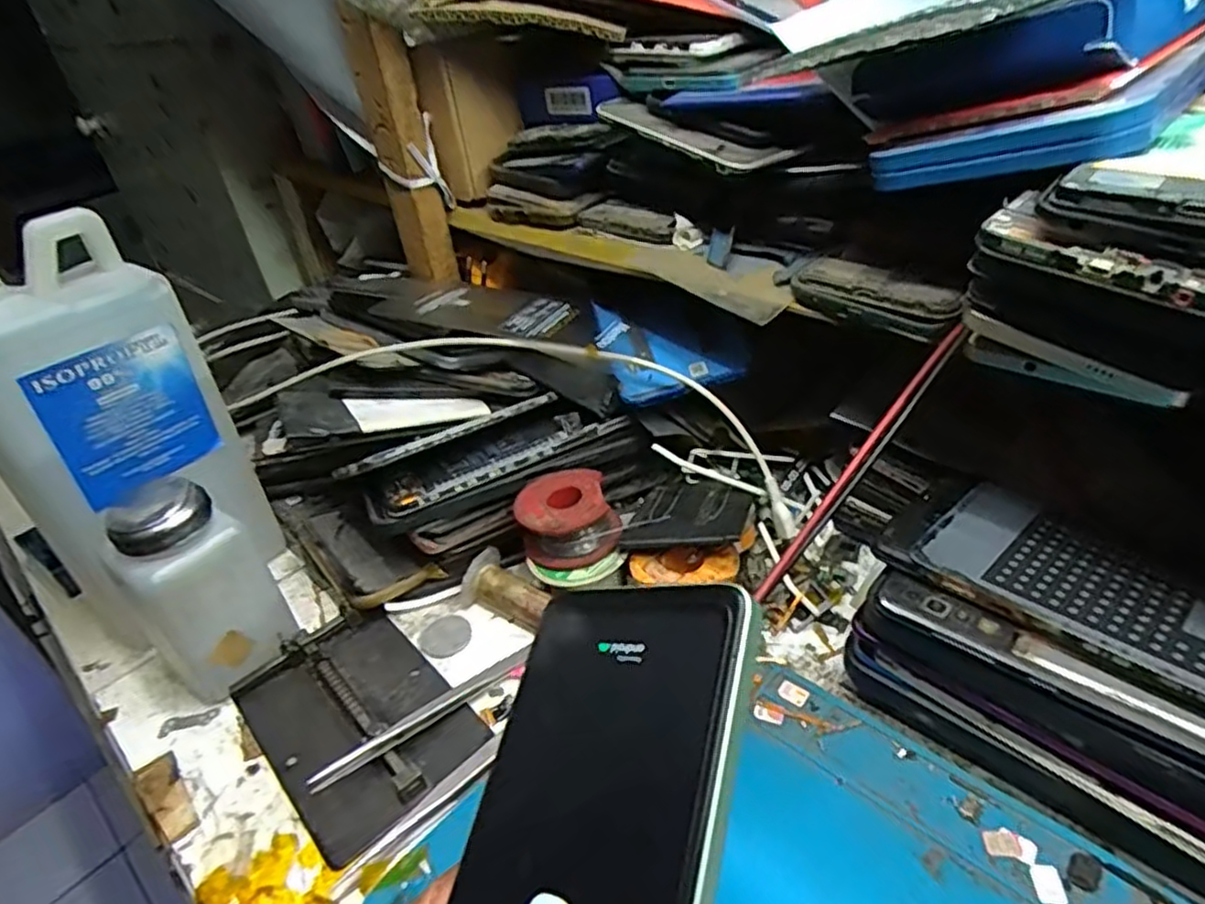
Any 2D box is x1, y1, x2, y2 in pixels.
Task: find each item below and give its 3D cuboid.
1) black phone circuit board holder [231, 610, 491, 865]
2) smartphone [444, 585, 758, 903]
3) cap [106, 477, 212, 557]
[{"bbox_3d":[-0.115,0.119,0.329,0.079,0.019,0.117,-32,42,-31],"label":"black phone circuit board holder"},{"bbox_3d":[-0.010,0.109,0.165,0.077,0.008,0.161,-13,50,44],"label":"smartphone"},{"bbox_3d":[-0.203,0.026,0.323,0.040,0.017,0.042,-5,36,4],"label":"cap"}]

